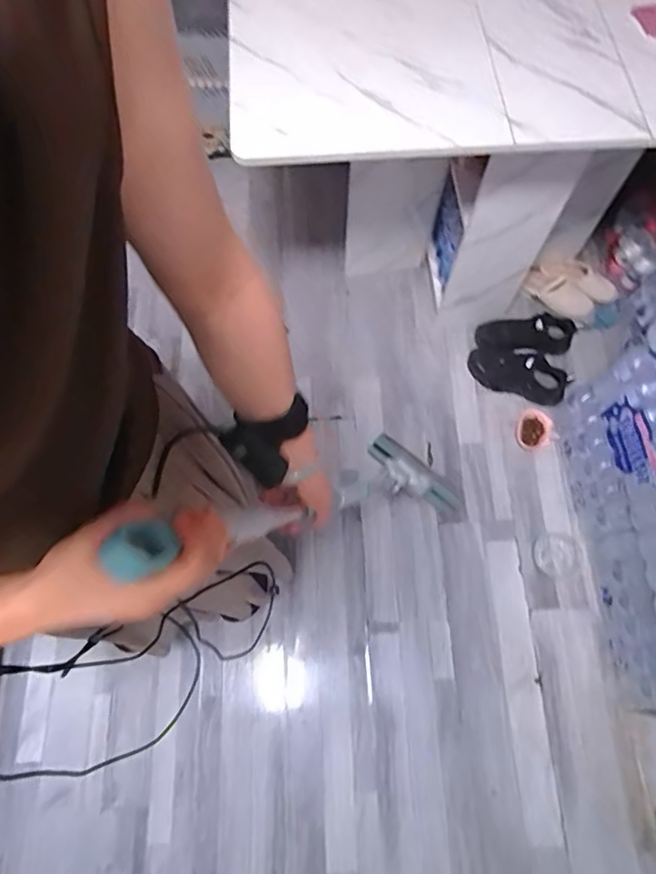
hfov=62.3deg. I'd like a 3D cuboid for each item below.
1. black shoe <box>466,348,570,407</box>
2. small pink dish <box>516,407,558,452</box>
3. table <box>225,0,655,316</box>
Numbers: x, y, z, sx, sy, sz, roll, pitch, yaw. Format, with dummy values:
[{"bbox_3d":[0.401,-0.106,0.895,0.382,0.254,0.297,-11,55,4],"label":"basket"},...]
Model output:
[{"bbox_3d":[0.513,-0.174,1.466,0.257,0.098,0.106,26,71,8],"label":"black shoe"},{"bbox_3d":[0.541,-0.020,1.423,0.100,0.053,0.107,1,67,-2],"label":"small pink dish"},{"bbox_3d":[0.392,-0.618,1.309,1.060,0.745,0.556,-2,69,-2],"label":"table"}]

